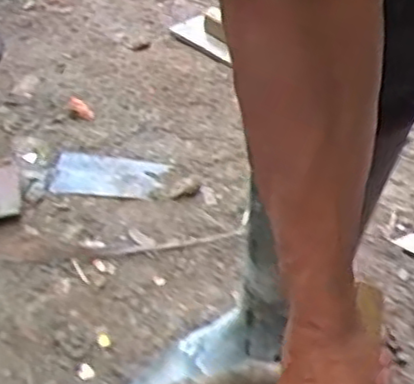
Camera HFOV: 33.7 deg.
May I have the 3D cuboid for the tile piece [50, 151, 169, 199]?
[{"bbox_3d":[-0.150,-0.027,1.029,0.159,0.005,0.091,4,42,0],"label":"tile piece"}]

